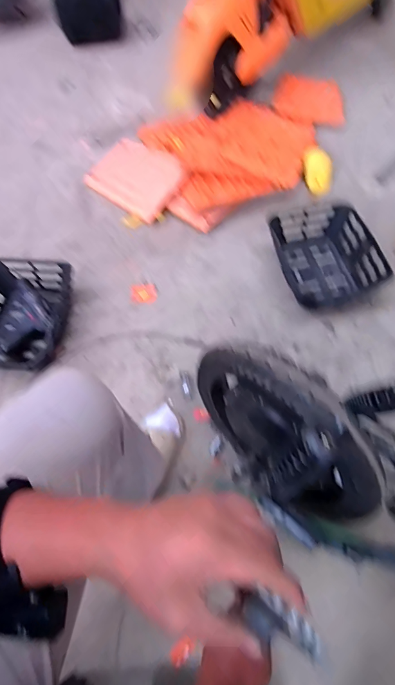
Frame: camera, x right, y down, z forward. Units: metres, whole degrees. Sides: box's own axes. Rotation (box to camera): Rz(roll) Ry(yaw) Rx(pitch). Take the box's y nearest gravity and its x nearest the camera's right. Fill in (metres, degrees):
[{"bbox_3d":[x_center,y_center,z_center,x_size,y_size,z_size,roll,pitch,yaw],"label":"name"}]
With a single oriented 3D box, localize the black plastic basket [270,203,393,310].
[{"bbox_3d":[0.362,-0.242,1.071,0.253,0.090,0.302,-13,62,-5],"label":"black plastic basket"}]

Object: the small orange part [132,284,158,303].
[{"bbox_3d":[-0.152,-0.140,1.069,0.071,0.006,0.058,3,75,-12],"label":"small orange part"}]

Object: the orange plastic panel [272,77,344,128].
[{"bbox_3d":[0.416,-0.890,1.390,0.282,0.146,0.040,27,26,19],"label":"orange plastic panel"}]

